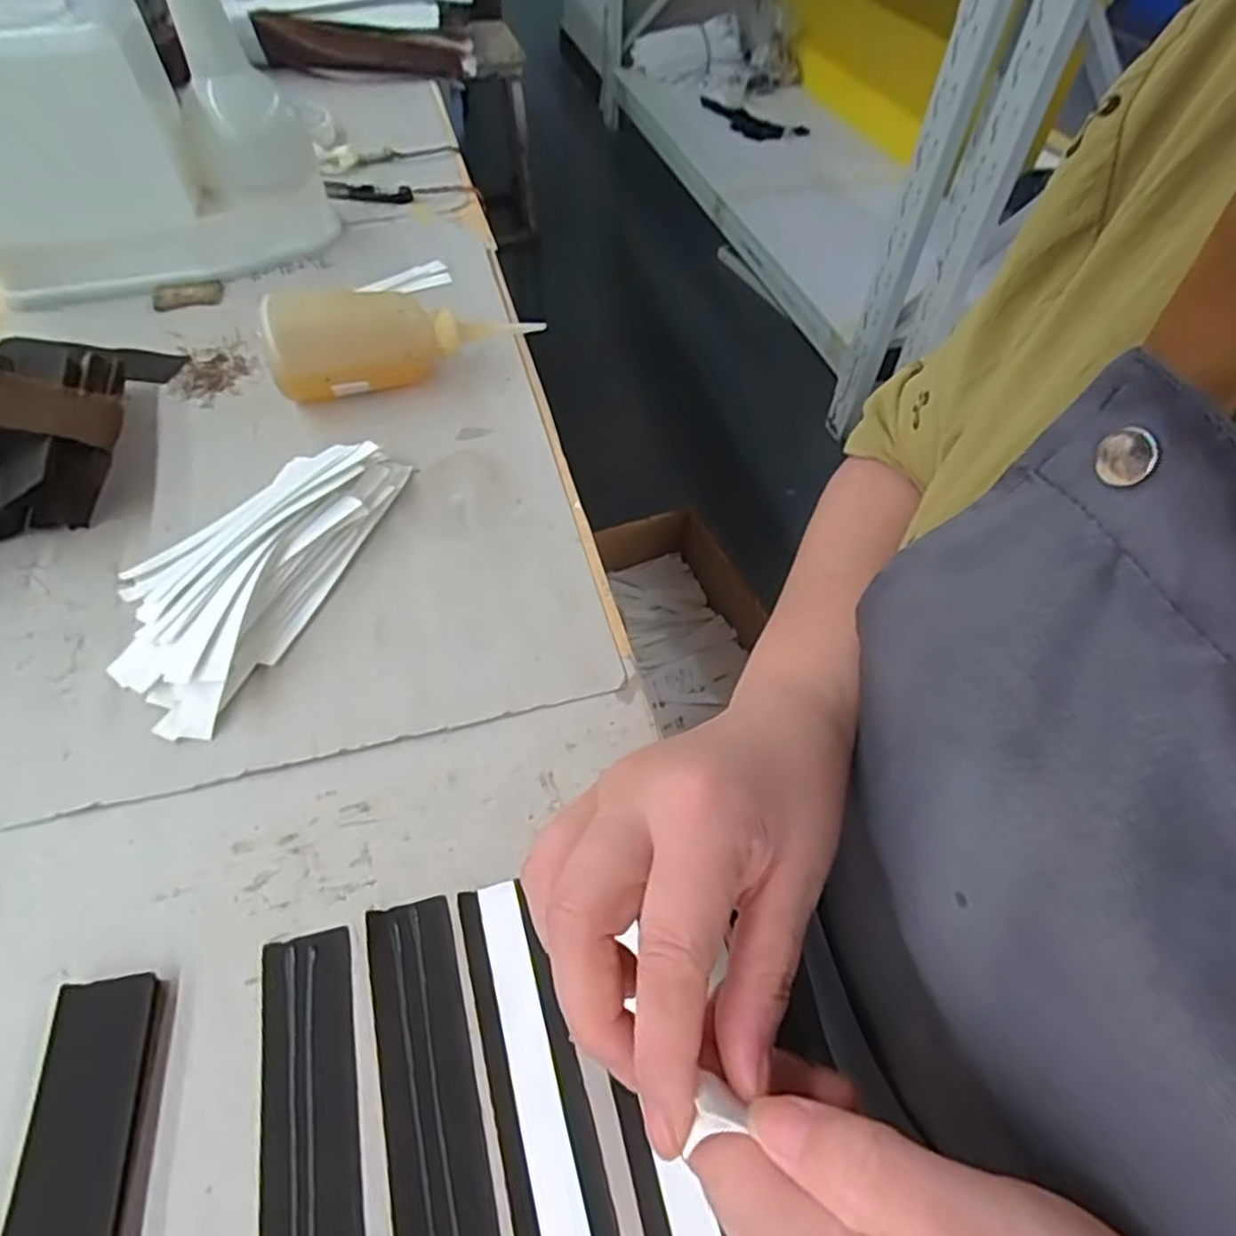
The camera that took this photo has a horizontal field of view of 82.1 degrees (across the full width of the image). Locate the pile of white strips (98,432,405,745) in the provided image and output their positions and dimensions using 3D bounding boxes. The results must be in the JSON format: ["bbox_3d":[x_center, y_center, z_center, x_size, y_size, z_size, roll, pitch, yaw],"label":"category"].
[{"bbox_3d":[-0.198,-0.032,0.373,0.096,0.026,0.181,17,54,10],"label":"pile of white strips"}]

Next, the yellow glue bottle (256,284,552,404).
[{"bbox_3d":[-0.138,-0.189,0.475,0.176,0.057,0.054,-14,55,-13],"label":"yellow glue bottle"}]

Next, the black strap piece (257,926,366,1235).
[{"bbox_3d":[-0.103,0.179,0.236,0.033,0.004,0.139,-12,55,-11],"label":"black strap piece"}]

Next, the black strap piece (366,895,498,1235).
[{"bbox_3d":[-0.064,0.168,0.243,0.031,0.004,0.139,-12,55,-11],"label":"black strap piece"}]

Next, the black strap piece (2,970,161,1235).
[{"bbox_3d":[-0.174,0.190,0.220,0.035,0.007,0.140,-8,54,-8],"label":"black strap piece"}]

